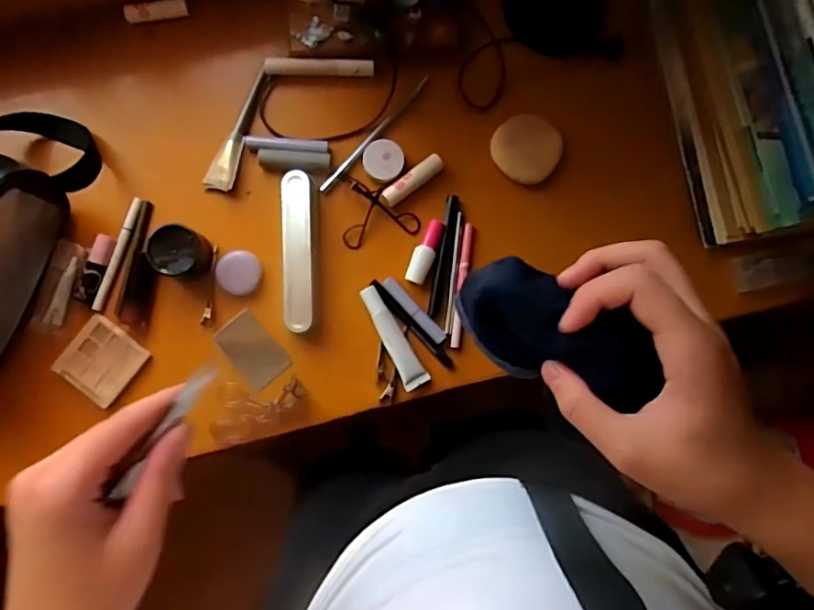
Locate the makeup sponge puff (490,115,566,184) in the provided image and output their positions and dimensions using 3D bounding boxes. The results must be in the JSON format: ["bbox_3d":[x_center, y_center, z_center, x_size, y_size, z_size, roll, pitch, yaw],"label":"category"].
[{"bbox_3d":[0.128,-0.168,0.594,0.071,0.030,0.061,35,87,-1],"label":"makeup sponge puff"}]

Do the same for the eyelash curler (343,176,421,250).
[{"bbox_3d":[-0.026,-0.099,0.591,0.081,0.017,0.075,1,86,-3],"label":"eyelash curler"}]

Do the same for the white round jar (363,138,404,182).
[{"bbox_3d":[-0.025,-0.153,0.591,0.041,0.018,0.041,0,86,-3],"label":"white round jar"}]

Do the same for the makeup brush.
[{"bbox_3d":[-0.179,-0.188,0.593,0.029,0.017,0.138,20,86,-2],"label":"makeup brush"}]

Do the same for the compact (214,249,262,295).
[{"bbox_3d":[-0.177,-0.034,0.581,0.045,0.010,0.046,0,86,-3],"label":"compact"}]

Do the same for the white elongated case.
[{"bbox_3d":[-0.113,-0.057,0.579,0.034,0.031,0.165,0,86,-3],"label":"white elongated case"}]

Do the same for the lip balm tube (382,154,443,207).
[{"bbox_3d":[0.007,-0.134,0.595,0.074,0.013,0.019,-38,89,-4],"label":"lip balm tube"}]

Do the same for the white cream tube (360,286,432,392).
[{"bbox_3d":[-0.015,0.034,0.583,0.025,0.017,0.115,-30,88,-4],"label":"white cream tube"}]

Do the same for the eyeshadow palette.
[{"bbox_3d":[-0.312,0.061,0.567,0.073,0.014,0.074,36,85,0],"label":"eyeshadow palette"}]

